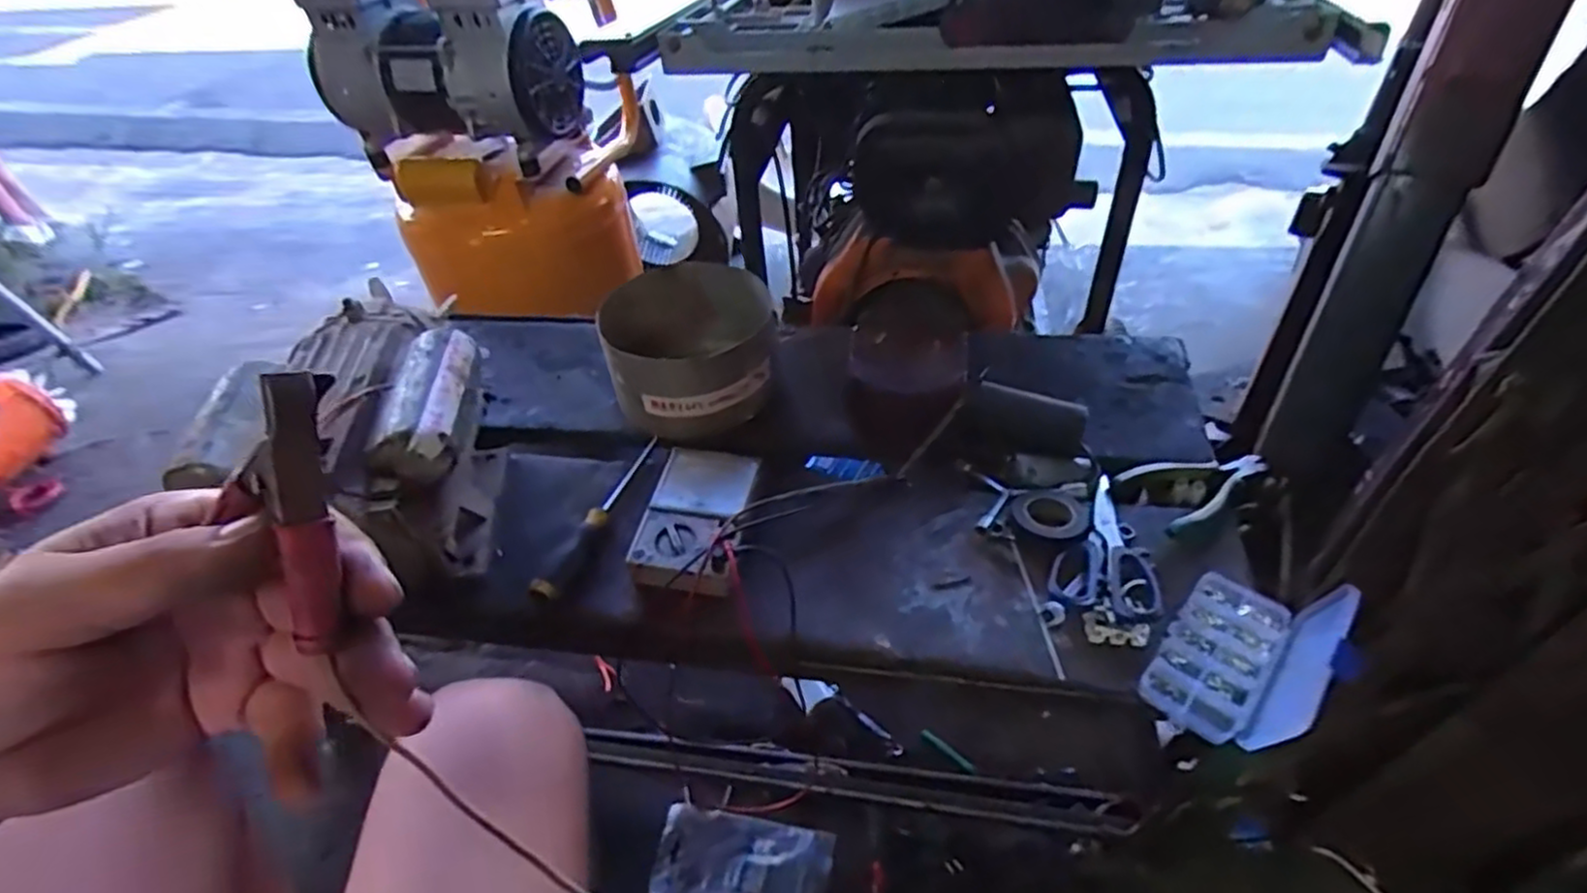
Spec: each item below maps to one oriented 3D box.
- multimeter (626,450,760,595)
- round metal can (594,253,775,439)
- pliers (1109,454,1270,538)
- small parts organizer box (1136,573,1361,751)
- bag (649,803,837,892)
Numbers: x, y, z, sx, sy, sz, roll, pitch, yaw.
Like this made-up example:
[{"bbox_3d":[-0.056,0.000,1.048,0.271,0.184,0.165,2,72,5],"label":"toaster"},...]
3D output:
[{"bbox_3d":[-0.086,0.062,0.645,0.092,0.038,0.143,7,47,12],"label":"multimeter"},{"bbox_3d":[-0.105,-0.090,0.758,0.174,0.123,0.170,-11,46,-6],"label":"round metal can"},{"bbox_3d":[0.368,0.030,0.664,0.146,0.017,0.079,-23,48,-16],"label":"pliers"},{"bbox_3d":[0.326,0.145,0.519,0.093,0.070,0.138,31,56,30],"label":"small parts organizer box"},{"bbox_3d":[-0.061,0.465,0.808,0.194,0.010,0.095,6,47,11],"label":"bag"}]

